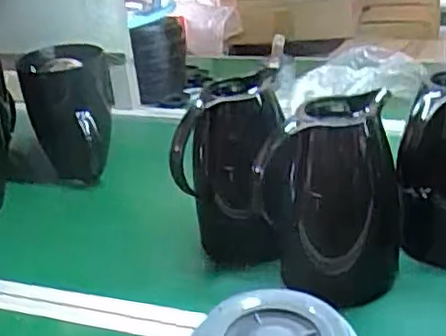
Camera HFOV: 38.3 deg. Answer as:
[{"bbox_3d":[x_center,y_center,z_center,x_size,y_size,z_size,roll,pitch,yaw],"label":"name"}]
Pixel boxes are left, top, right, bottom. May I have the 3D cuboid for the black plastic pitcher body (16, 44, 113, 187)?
[{"bbox_3d":[-0.231,-0.077,0.976,0.130,0.191,0.117,-10,26,-8],"label":"black plastic pitcher body"}]

